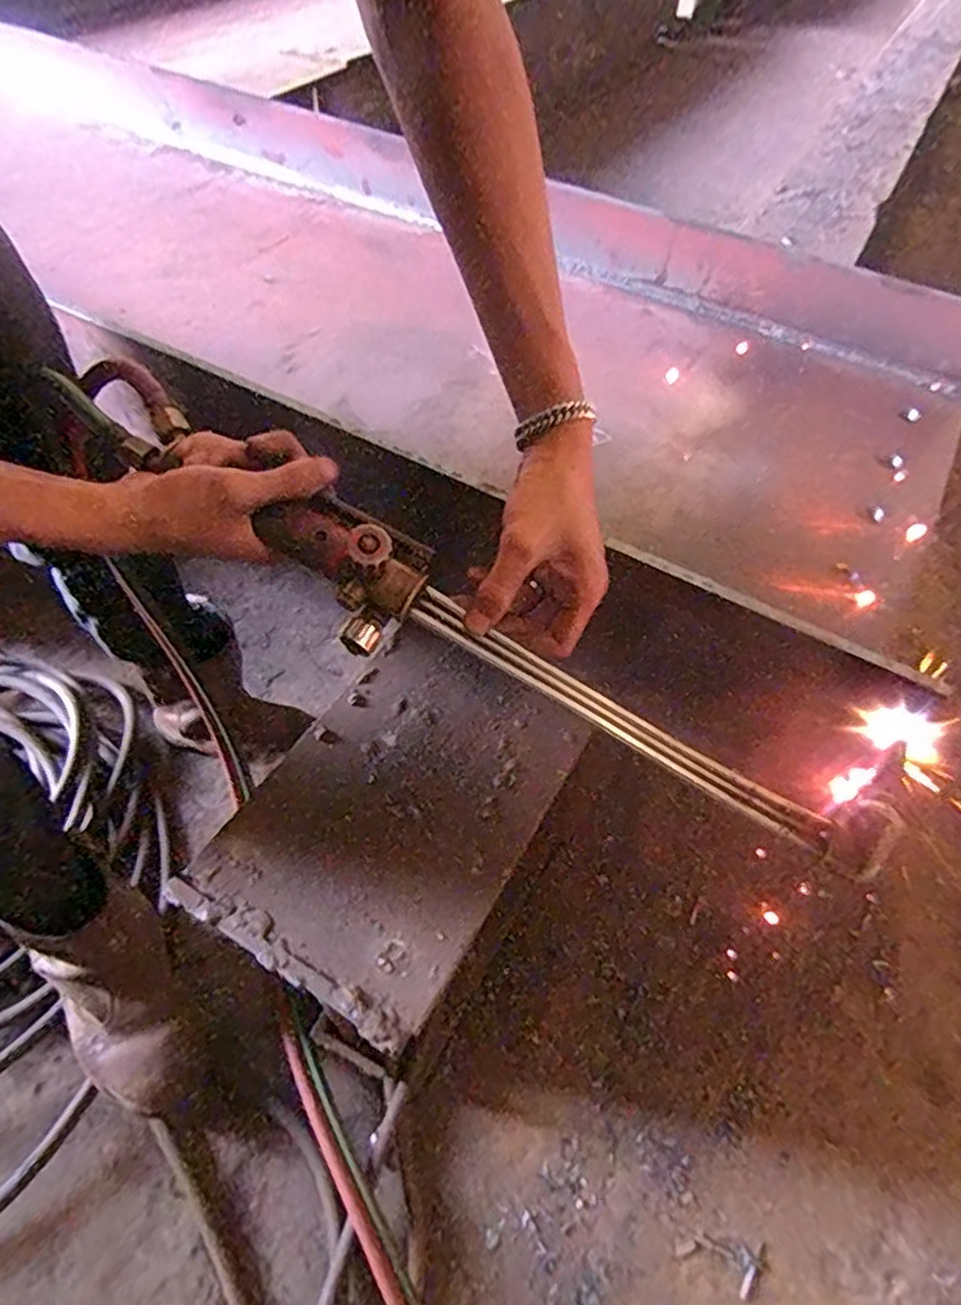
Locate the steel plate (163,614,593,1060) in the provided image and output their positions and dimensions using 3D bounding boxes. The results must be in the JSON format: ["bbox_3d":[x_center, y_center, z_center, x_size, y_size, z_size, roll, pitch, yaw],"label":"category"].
[{"bbox_3d":[-0.062,0.115,0.540,0.200,0.015,0.291,27,58,16],"label":"steel plate"}]

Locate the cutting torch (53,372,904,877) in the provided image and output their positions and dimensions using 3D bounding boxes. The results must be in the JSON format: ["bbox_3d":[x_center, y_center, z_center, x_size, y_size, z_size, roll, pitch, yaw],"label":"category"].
[{"bbox_3d":[-0.029,-0.027,0.409,0.559,0.044,0.065,32,59,5],"label":"cutting torch"}]

